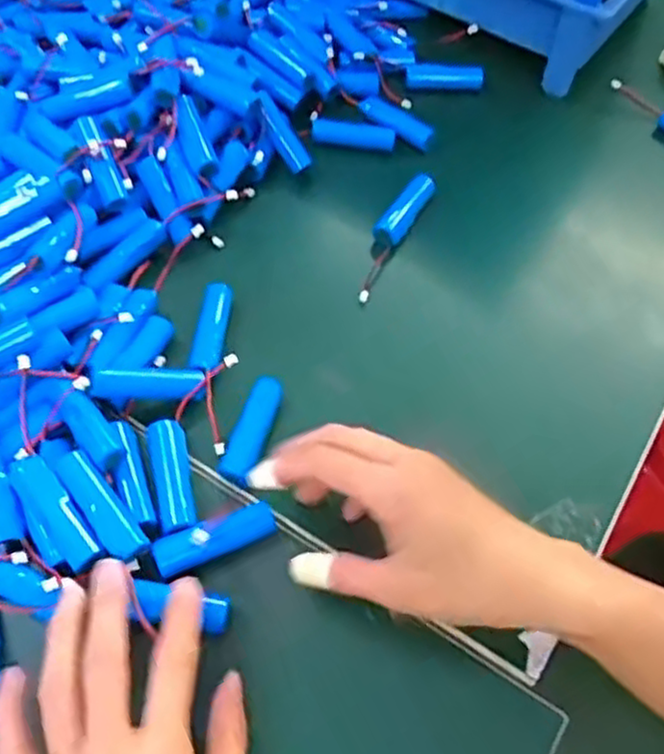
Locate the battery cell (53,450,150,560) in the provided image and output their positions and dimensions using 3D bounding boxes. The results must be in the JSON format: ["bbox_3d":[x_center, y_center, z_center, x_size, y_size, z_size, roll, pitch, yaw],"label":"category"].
[{"bbox_3d":[-0.125,0.072,0.394,0.021,0.020,0.071,-35,66,-22],"label":"battery cell"}]

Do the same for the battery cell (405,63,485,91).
[{"bbox_3d":[0.098,-0.262,0.633,0.068,0.014,0.017,-4,58,-5],"label":"battery cell"}]

